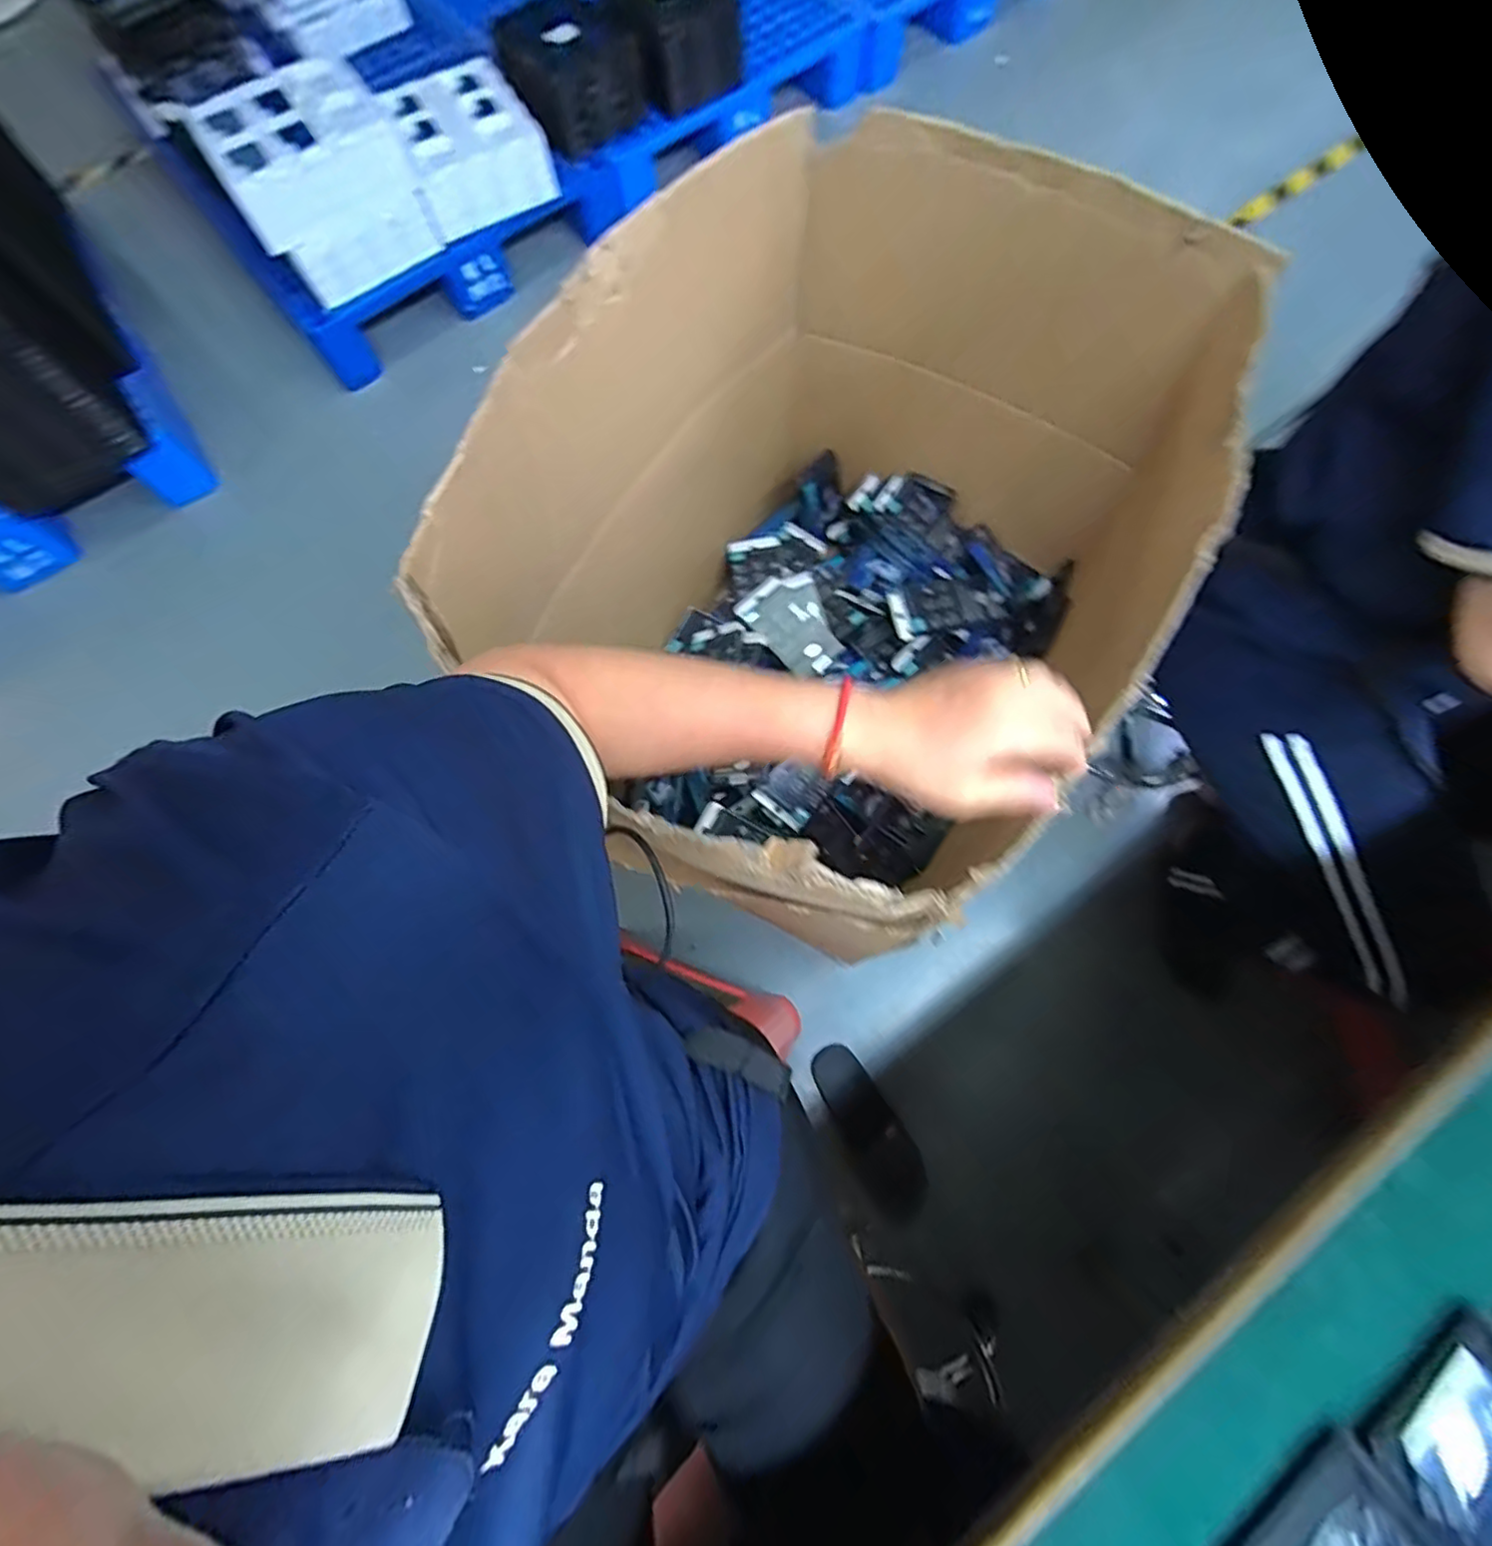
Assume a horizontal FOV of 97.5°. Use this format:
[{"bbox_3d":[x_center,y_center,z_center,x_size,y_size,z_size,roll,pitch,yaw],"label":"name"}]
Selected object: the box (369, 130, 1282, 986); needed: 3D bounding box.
[{"bbox_3d":[0.116,-0.257,0.894,0.664,0.593,0.866,34,76,12],"label":"box"}]

